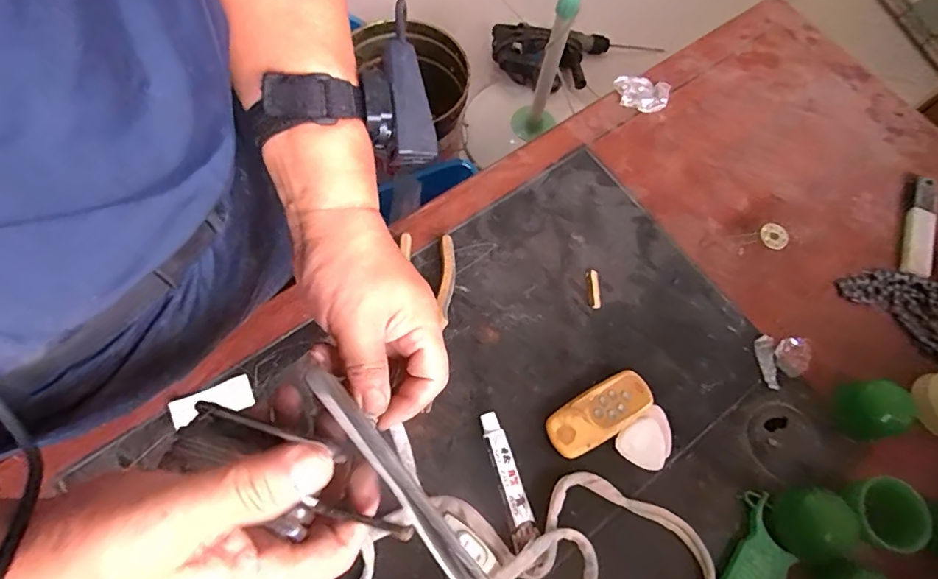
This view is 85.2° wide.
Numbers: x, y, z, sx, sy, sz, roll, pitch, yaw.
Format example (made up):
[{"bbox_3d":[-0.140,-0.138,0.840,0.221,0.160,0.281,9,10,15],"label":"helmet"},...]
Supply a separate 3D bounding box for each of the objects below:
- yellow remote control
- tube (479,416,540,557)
[{"bbox_3d":[0.119,0.113,0.467,0.101,0.015,0.045,-30,73,-13],"label":"yellow remote control"},{"bbox_3d":[0.035,0.163,0.443,0.024,0.014,0.111,-13,70,-8],"label":"tube"}]

